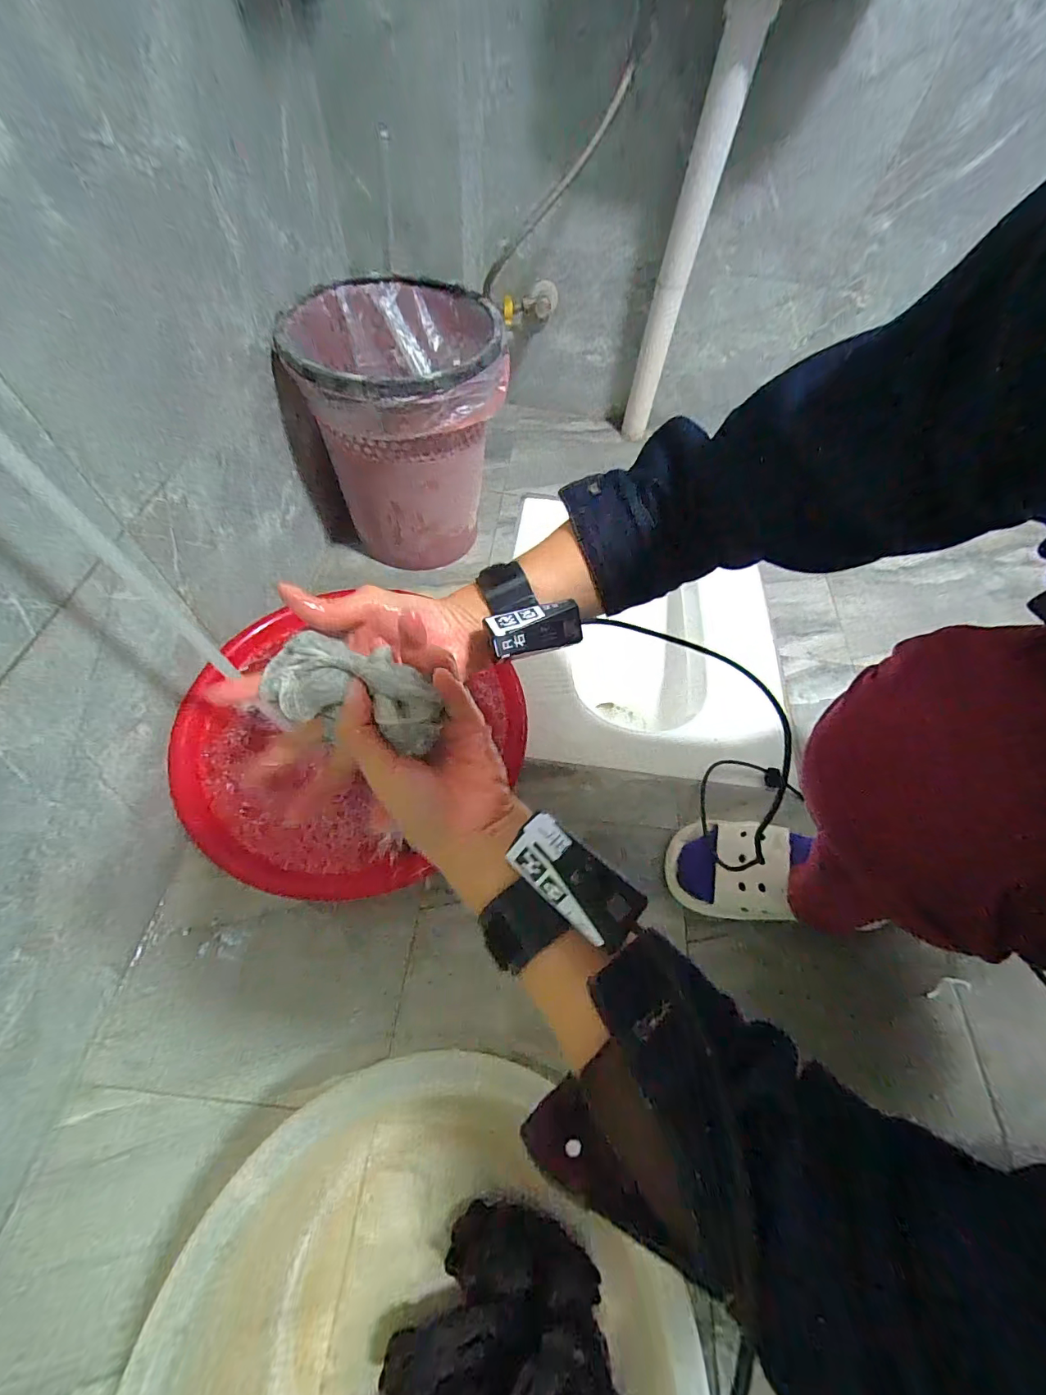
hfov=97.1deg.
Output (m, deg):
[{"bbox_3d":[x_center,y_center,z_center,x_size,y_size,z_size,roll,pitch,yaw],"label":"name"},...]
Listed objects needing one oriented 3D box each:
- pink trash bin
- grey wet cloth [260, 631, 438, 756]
[{"bbox_3d":[-0.162,-0.360,0.674,0.257,0.304,0.259,-15,63,-14],"label":"pink trash bin"},{"bbox_3d":[-0.109,-0.008,0.282,0.120,0.046,0.050,14,59,16],"label":"grey wet cloth"}]

